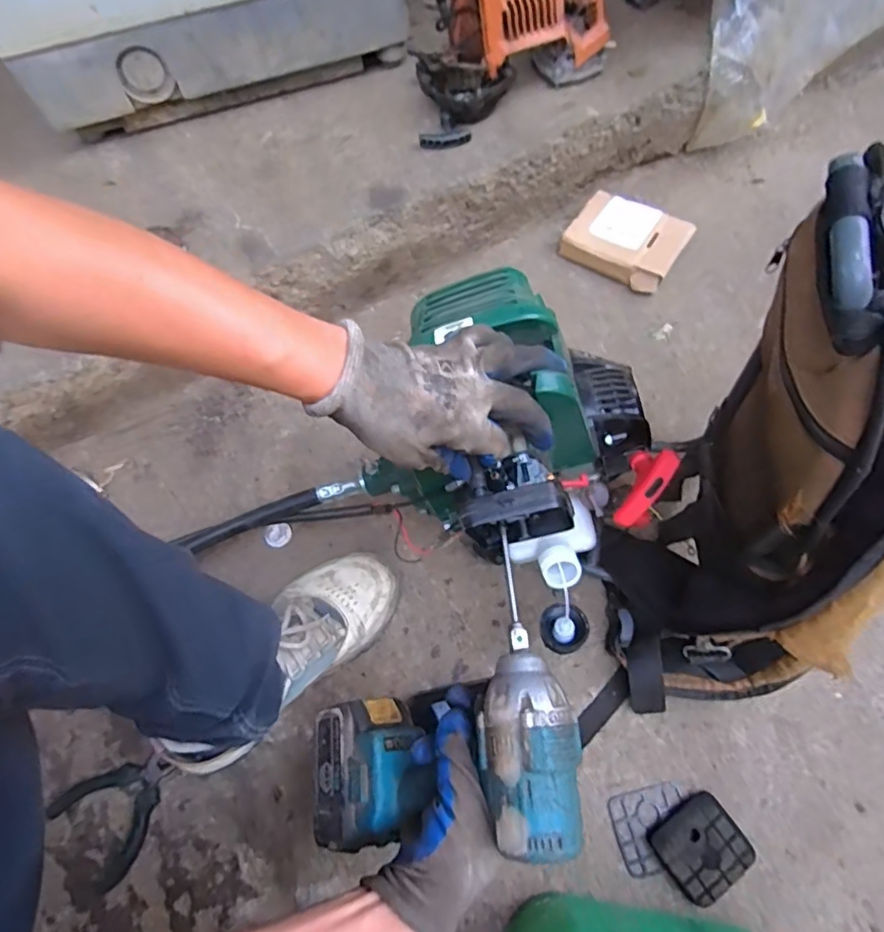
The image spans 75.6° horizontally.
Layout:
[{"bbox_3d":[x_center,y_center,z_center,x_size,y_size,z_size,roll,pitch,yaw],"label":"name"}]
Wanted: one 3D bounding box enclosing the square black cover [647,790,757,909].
[{"bbox_3d":[0.257,0.376,0.562,0.081,0.016,0.078,-34,71,-12],"label":"square black cover"}]

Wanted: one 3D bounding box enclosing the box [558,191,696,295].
[{"bbox_3d":[0.272,-0.333,0.844,0.156,0.055,0.126,33,72,14],"label":"box"}]

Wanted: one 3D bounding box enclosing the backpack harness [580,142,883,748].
[{"bbox_3d":[0.233,0.055,0.455,0.176,0.470,0.257,-9,68,-2],"label":"backpack harness"}]

